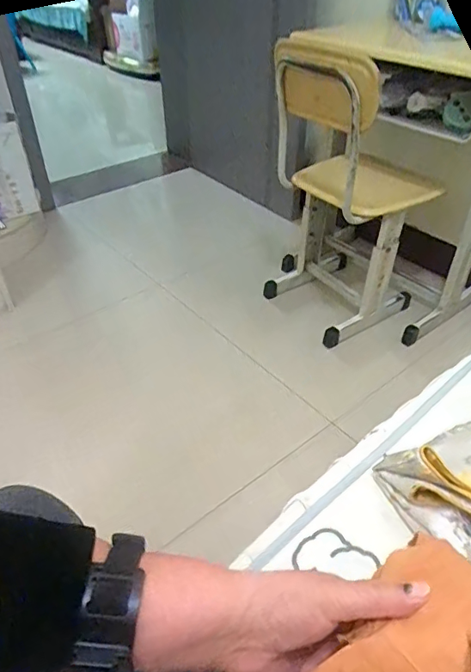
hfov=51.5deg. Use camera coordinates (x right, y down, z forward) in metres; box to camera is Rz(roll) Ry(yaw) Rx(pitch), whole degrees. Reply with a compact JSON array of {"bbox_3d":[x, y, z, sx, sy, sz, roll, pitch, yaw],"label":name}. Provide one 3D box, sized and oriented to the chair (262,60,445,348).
[{"bbox_3d":[0.319,-0.397,1.396,0.390,0.772,0.448,-21,44,-23],"label":"chair"}]

